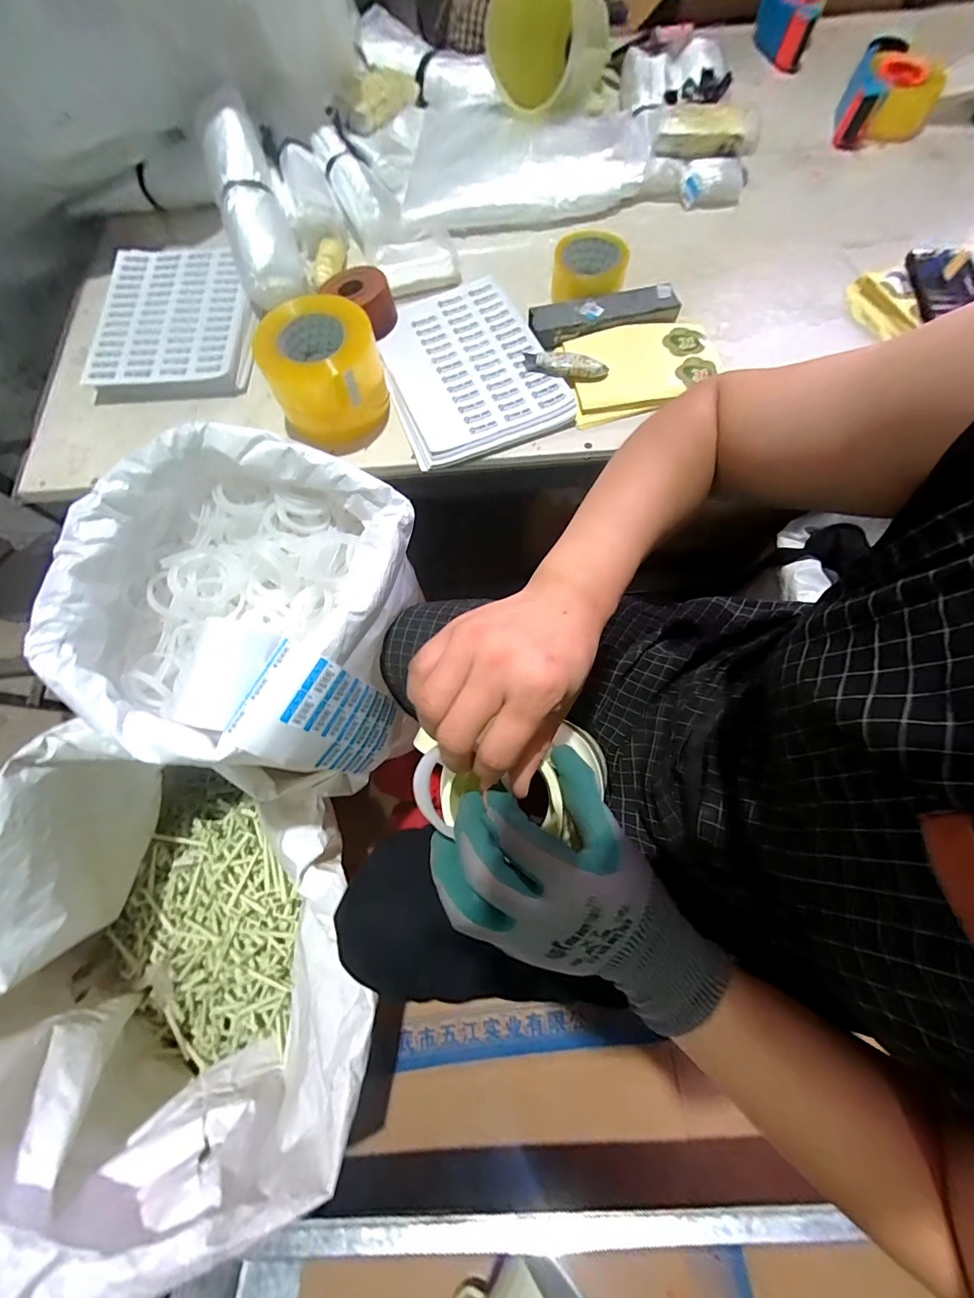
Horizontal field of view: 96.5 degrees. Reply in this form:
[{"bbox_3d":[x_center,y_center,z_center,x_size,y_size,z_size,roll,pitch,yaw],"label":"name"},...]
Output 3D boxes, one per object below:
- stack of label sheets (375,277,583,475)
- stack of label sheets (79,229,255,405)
[{"bbox_3d":[-0.035,-0.393,0.595,0.210,0.017,0.300,-21,72,-5],"label":"stack of label sheets"},{"bbox_3d":[-0.455,-0.491,0.642,0.218,0.025,0.288,-5,72,1],"label":"stack of label sheets"}]

